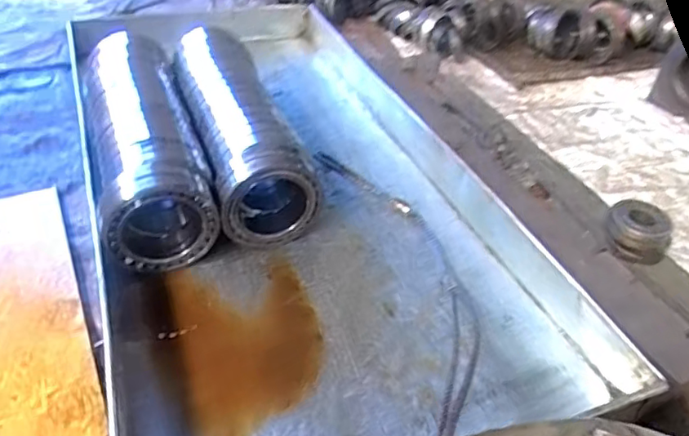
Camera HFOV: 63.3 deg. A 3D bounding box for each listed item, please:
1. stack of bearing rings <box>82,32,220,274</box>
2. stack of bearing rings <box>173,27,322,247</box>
[{"bbox_3d":[-0.422,-0.190,1.146,0.189,0.154,0.688,-12,43,-20],"label":"stack of bearing rings"},{"bbox_3d":[-0.228,-0.197,1.159,0.172,0.161,0.582,-11,42,-19],"label":"stack of bearing rings"}]

